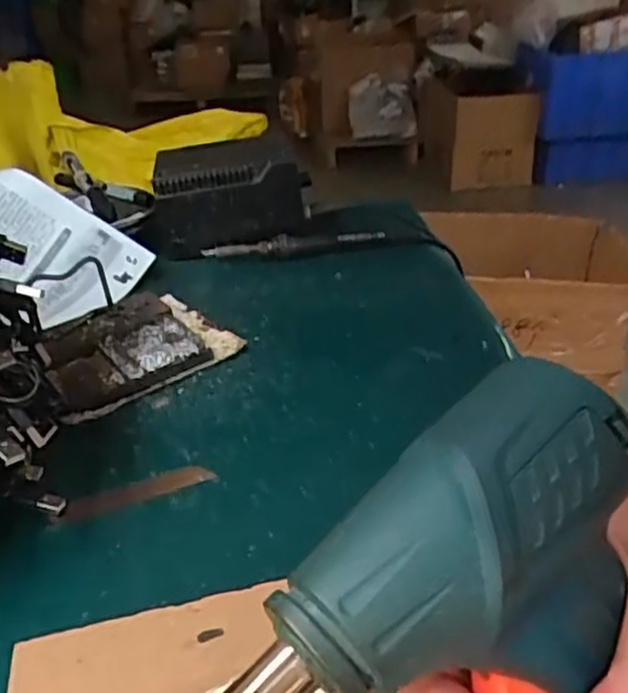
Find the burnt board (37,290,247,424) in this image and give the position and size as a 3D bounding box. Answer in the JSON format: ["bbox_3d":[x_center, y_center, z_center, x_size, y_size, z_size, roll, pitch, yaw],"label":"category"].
[{"bbox_3d":[-0.138,-0.001,0.532,0.141,0.026,0.098,-25,37,-35],"label":"burnt board"}]

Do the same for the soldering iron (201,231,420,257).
[{"bbox_3d":[-0.003,-0.100,0.692,0.207,0.021,0.021,-1,29,1],"label":"soldering iron"}]

